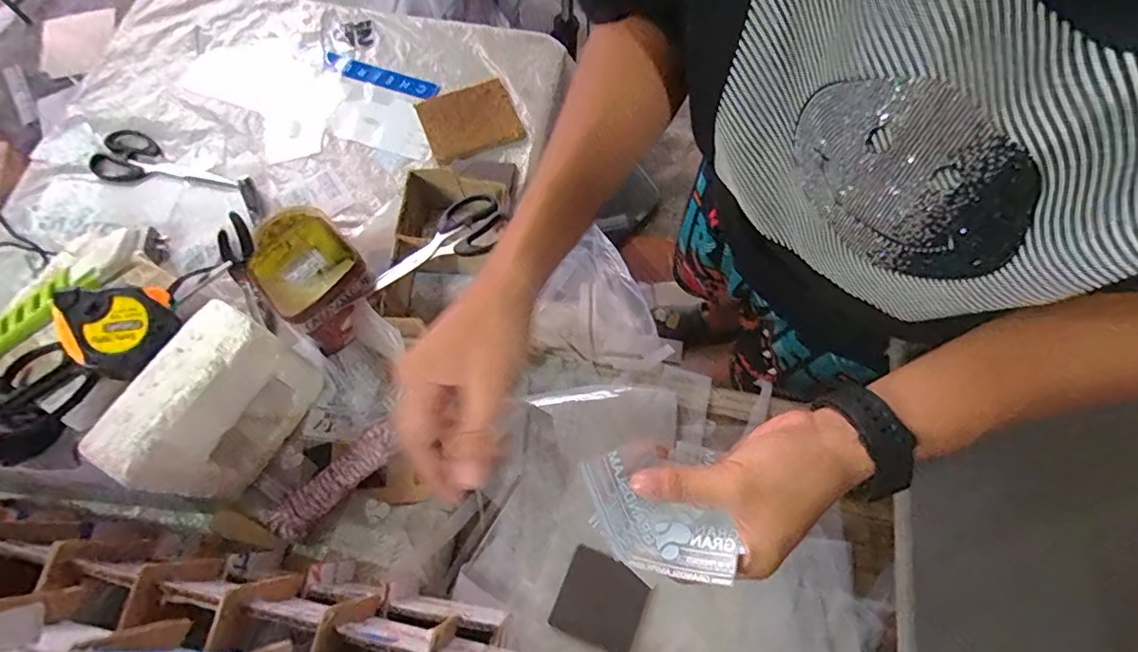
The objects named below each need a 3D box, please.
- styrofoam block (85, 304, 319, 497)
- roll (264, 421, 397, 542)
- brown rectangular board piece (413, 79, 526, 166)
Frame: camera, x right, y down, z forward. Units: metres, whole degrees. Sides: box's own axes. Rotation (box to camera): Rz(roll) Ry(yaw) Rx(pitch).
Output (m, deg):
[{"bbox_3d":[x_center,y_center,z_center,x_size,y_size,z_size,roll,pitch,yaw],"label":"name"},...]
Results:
[{"bbox_3d":[-0.294,0.066,0.463,0.060,0.138,0.142,29,72,9],"label":"styrofoam block"},{"bbox_3d":[-0.214,0.140,0.502,0.129,0.025,0.036,-41,76,-14],"label":"roll"},{"bbox_3d":[-0.122,-0.252,0.669,0.111,0.018,0.097,-22,72,-9],"label":"brown rectangular board piece"}]

